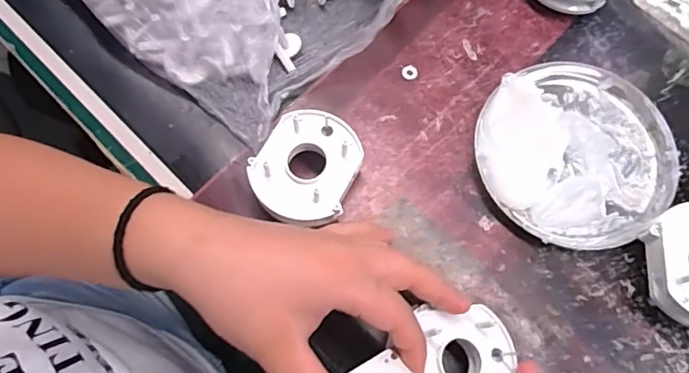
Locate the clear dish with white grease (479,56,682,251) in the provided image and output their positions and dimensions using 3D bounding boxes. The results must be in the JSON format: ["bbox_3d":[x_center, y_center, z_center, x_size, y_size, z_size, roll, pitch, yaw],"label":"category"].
[{"bbox_3d":[0.153,-0.026,0.337,0.125,0.025,0.127,0,72,-1],"label":"clear dish with white grease"}]

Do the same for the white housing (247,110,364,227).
[{"bbox_3d":[-0.024,-0.010,0.328,0.060,0.026,0.072,19,72,5],"label":"white housing"}]

